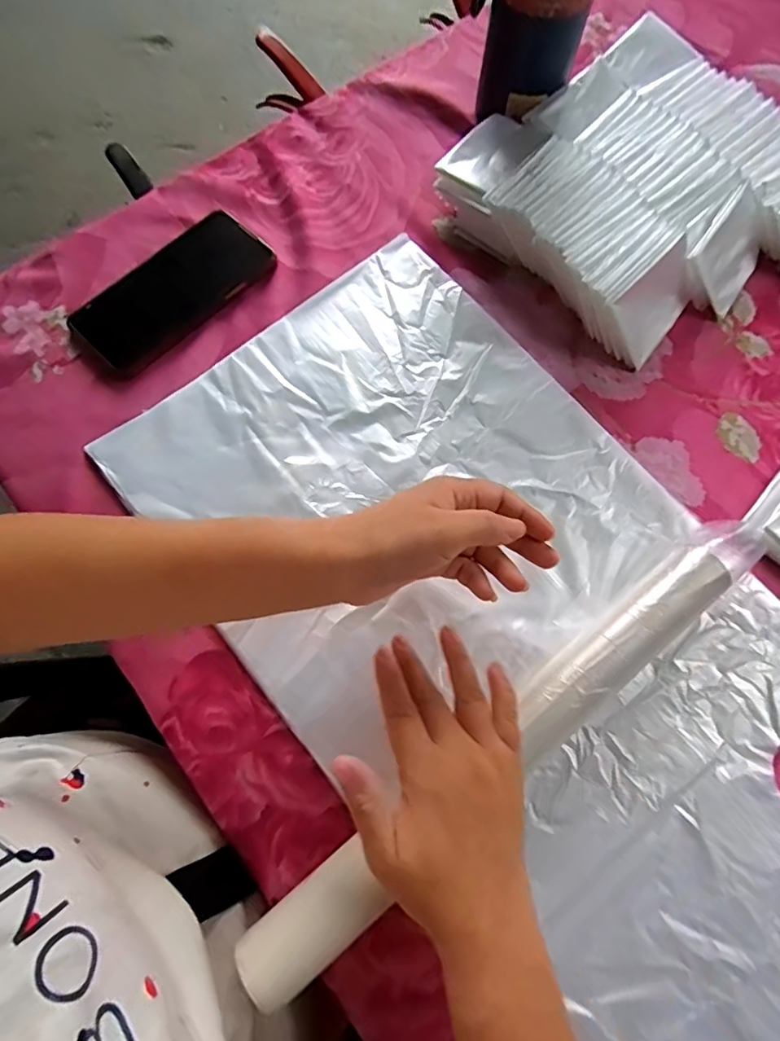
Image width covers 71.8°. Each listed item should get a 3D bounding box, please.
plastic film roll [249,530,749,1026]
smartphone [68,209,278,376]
[{"bbox_3d":[0.079,0.129,0.328,0.388,0.036,0.039,-37,77,-11],"label":"plastic film roll"},{"bbox_3d":[-0.178,-0.191,0.444,0.160,0.012,0.079,-43,78,-12],"label":"smartphone"}]

